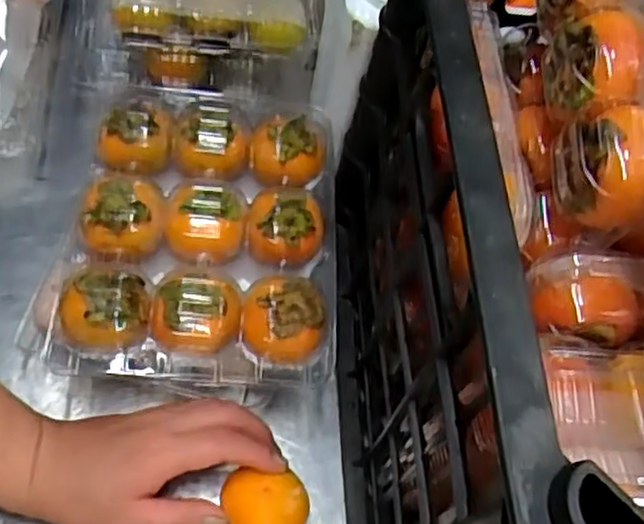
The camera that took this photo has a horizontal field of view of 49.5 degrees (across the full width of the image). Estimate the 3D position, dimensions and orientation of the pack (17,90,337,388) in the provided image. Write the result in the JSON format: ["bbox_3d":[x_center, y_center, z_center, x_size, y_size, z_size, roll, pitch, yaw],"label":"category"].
[{"bbox_3d":[-0.089,-0.026,0.476,0.195,0.069,0.211,1,57,0],"label":"pack"}]

